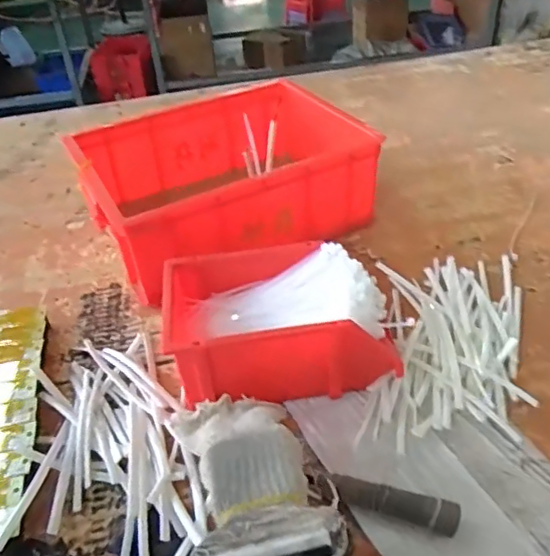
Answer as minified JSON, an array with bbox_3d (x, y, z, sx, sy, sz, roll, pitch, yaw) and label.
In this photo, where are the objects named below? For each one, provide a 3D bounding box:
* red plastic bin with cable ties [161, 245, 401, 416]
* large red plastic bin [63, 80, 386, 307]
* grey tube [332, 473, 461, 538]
[{"bbox_3d":[0.004,0.054,0.657,0.240,0.116,0.162,-7,37,-3],"label":"red plastic bin with cable ties"},{"bbox_3d":[-0.084,-0.151,0.881,0.391,0.153,0.301,-20,39,-19],"label":"large red plastic bin"},{"bbox_3d":[0.110,0.211,0.524,0.115,0.029,0.023,9,39,18],"label":"grey tube"}]

